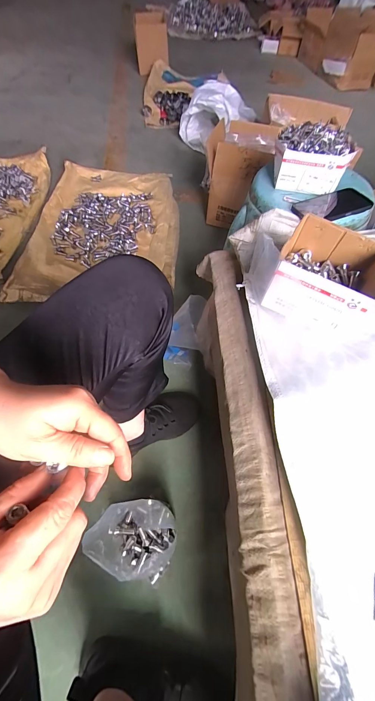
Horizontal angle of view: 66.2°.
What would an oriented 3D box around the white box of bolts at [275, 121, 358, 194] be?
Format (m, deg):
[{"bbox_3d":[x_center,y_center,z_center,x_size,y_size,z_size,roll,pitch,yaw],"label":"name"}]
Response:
[{"bbox_3d":[0.266,-0.407,0.615,0.154,0.084,0.107,6,58,2],"label":"white box of bolts"}]

